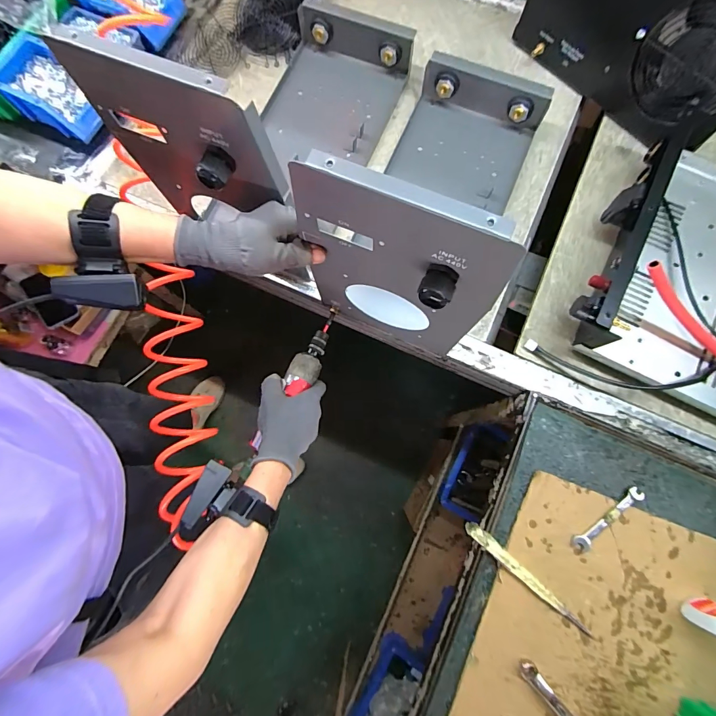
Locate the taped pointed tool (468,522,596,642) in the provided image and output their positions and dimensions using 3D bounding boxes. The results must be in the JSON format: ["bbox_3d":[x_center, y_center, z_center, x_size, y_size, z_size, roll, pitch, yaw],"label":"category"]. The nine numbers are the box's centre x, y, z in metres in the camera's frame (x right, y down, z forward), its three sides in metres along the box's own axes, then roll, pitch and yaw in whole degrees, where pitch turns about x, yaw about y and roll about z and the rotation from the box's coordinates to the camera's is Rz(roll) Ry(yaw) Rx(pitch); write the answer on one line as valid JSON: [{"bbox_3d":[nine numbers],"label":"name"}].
[{"bbox_3d":[0.205,0.268,0.443,0.184,0.018,0.016,41,81,9],"label":"taped pointed tool"}]

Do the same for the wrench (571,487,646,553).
[{"bbox_3d":[0.318,0.203,0.460,0.112,0.008,0.020,-36,80,-7],"label":"wrench"}]

